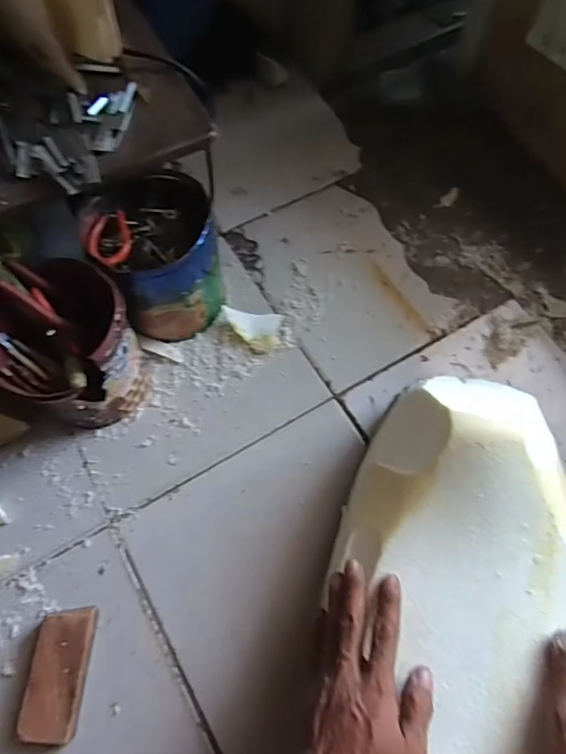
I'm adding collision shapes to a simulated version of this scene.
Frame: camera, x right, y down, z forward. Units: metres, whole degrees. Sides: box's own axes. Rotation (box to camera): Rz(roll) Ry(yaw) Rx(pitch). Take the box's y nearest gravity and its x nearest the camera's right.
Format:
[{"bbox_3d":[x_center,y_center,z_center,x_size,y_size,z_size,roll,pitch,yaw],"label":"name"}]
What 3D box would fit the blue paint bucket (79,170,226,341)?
[{"bbox_3d":[-0.150,-0.141,0.623,0.137,0.149,0.150,1,66,-1],"label":"blue paint bucket"}]

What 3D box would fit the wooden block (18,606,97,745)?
[{"bbox_3d":[-0.218,0.289,0.498,0.051,0.027,0.111,2,66,-1],"label":"wooden block"}]

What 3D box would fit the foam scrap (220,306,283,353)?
[{"bbox_3d":[-0.040,-0.061,0.660,0.074,0.018,0.055,1,66,-1],"label":"foam scrap"}]

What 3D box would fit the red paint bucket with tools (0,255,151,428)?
[{"bbox_3d":[-0.238,-0.032,0.564,0.145,0.167,0.143,1,66,-1],"label":"red paint bucket with tools"}]

